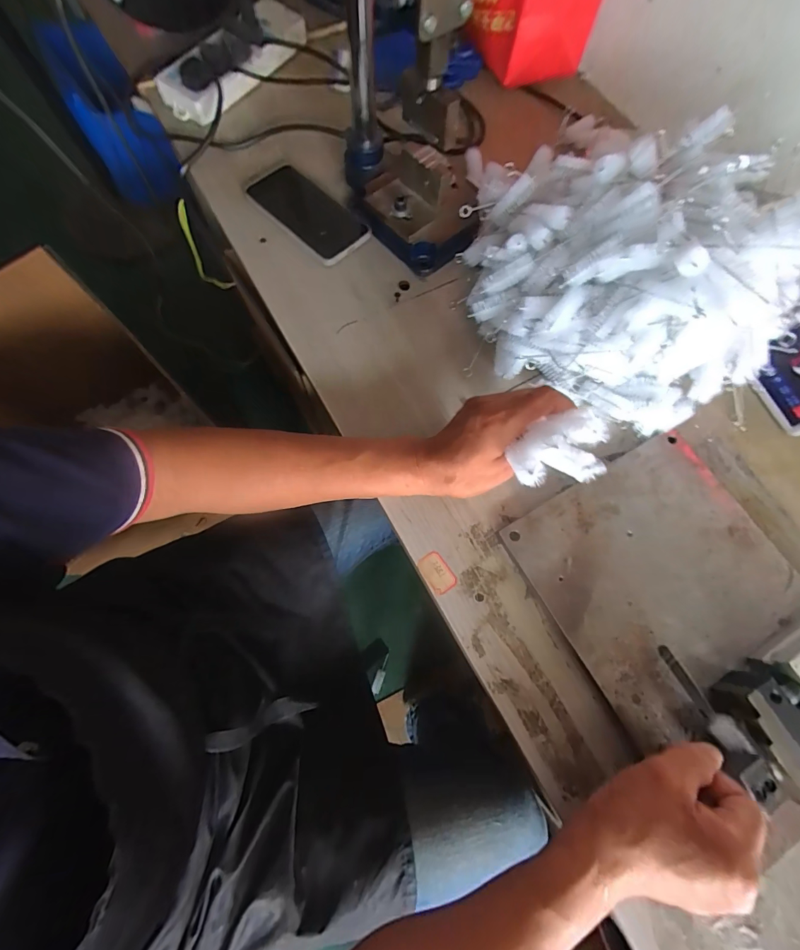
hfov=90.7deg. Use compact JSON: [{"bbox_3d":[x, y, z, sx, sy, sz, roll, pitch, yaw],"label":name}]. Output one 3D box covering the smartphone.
[{"bbox_3d":[-0.116,-0.332,0.495,0.080,0.011,0.174,-42,78,-14],"label":"smartphone"}]

